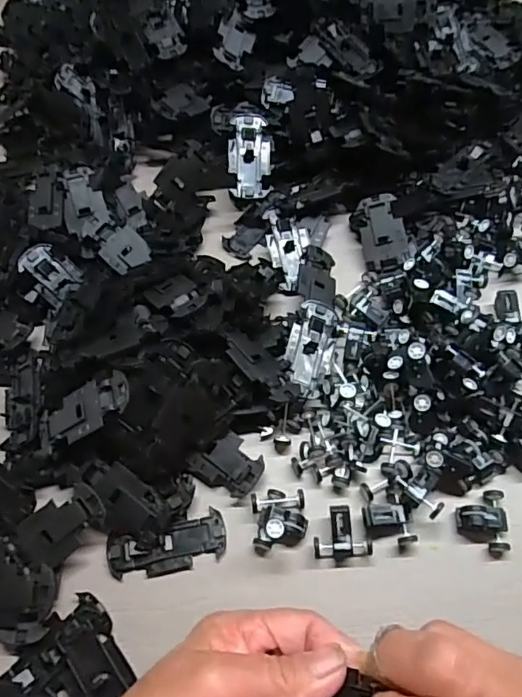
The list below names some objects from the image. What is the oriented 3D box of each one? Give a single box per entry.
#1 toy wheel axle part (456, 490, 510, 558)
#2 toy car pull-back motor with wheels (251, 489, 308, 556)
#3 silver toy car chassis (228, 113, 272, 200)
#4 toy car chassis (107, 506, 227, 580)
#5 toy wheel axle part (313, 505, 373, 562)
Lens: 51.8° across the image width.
[{"bbox_3d":[0.120,0.094,0.291,0.025,0.013,0.033,1,63,3],"label":"toy wheel axle part"},{"bbox_3d":[0.010,0.094,0.295,0.029,0.014,0.032,-5,63,1],"label":"toy car pull-back motor with wheels"},{"bbox_3d":[-0.008,-0.142,0.394,0.030,0.008,0.067,-1,81,2],"label":"silver toy car chassis"},{"bbox_3d":[-0.051,0.107,0.292,0.064,0.008,0.027,-14,63,-4],"label":"toy car chassis"},{"bbox_3d":[0.043,0.100,0.292,0.030,0.014,0.026,-9,63,-2],"label":"toy wheel axle part"}]

